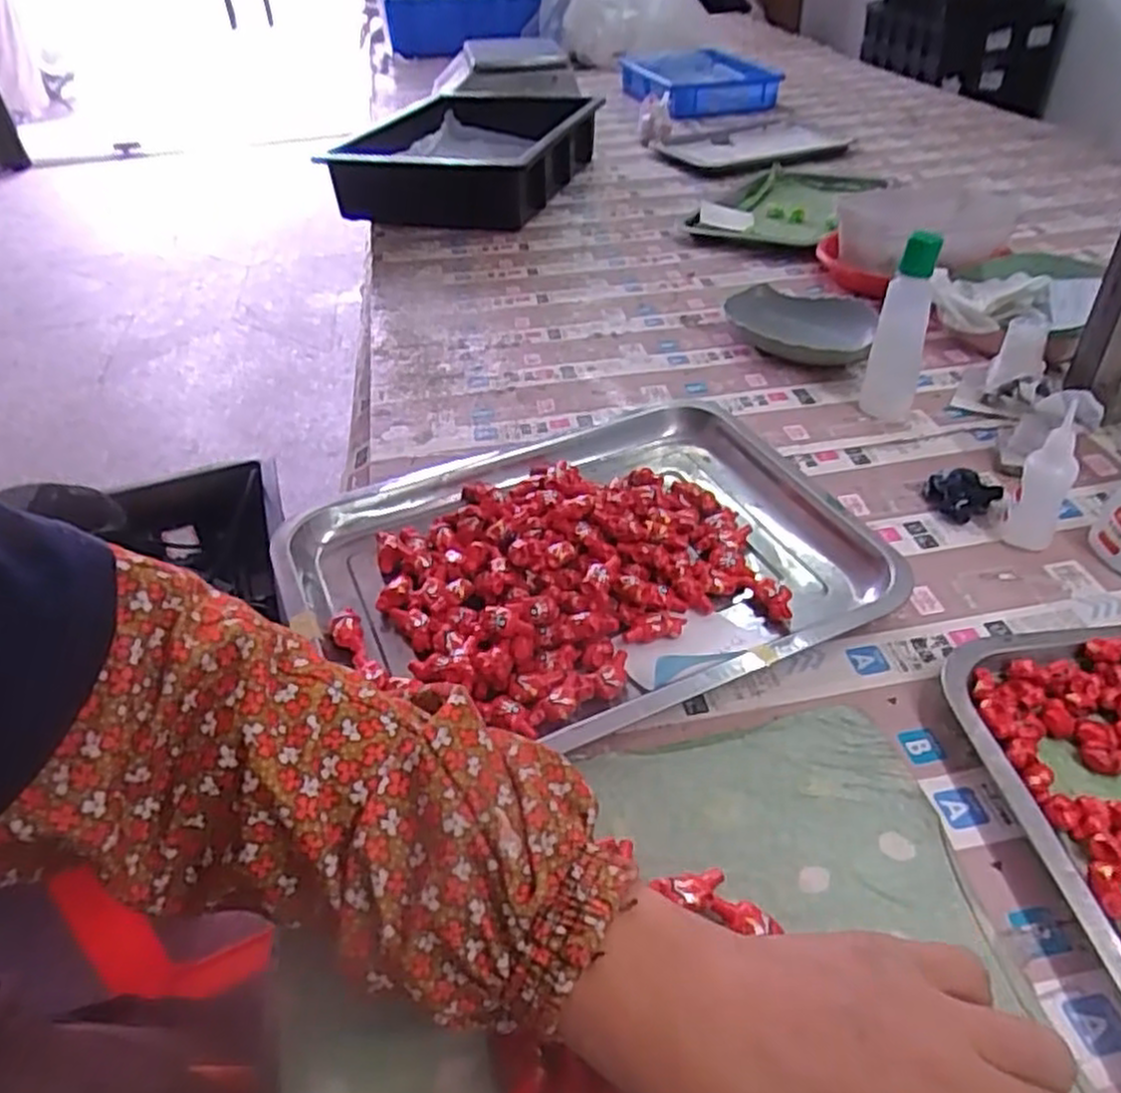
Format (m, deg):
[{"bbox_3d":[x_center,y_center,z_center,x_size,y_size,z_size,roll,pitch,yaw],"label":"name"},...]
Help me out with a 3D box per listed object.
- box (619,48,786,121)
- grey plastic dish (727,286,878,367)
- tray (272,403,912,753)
[{"bbox_3d":[0.268,-0.923,1.553,0.243,0.055,0.388,-6,40,-1],"label":"box"},{"bbox_3d":[0.229,-0.210,0.749,0.152,0.030,0.104,24,48,31],"label":"grey plastic dish"},{"bbox_3d":[0.010,0.009,0.506,0.351,0.038,0.263,-19,42,-16],"label":"tray"}]

